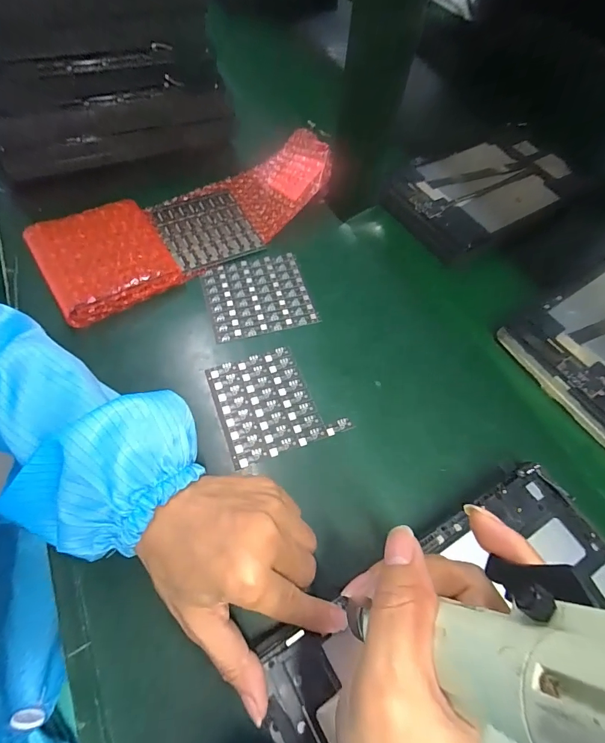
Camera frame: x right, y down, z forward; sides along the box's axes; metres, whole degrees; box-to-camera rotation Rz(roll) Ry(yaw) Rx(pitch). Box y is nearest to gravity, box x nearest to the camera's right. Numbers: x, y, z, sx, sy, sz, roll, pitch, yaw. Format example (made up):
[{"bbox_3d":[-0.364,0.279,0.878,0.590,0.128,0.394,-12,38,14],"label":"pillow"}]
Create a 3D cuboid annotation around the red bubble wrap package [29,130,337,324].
[{"bbox_3d":[-0.112,-0.171,0.412,0.332,0.044,0.125,-34,69,-21],"label":"red bubble wrap package"}]

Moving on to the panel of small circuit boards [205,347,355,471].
[{"bbox_3d":[-0.025,0.024,0.326,0.095,0.005,0.091,-17,64,-14],"label":"panel of small circuit boards"}]

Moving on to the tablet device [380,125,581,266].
[{"bbox_3d":[0.227,-0.232,0.472,0.261,0.018,0.147,-30,66,-17],"label":"tablet device"}]

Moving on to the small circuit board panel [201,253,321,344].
[{"bbox_3d":[-0.045,-0.076,0.380,0.098,0.006,0.092,-14,63,-12],"label":"small circuit board panel"}]

